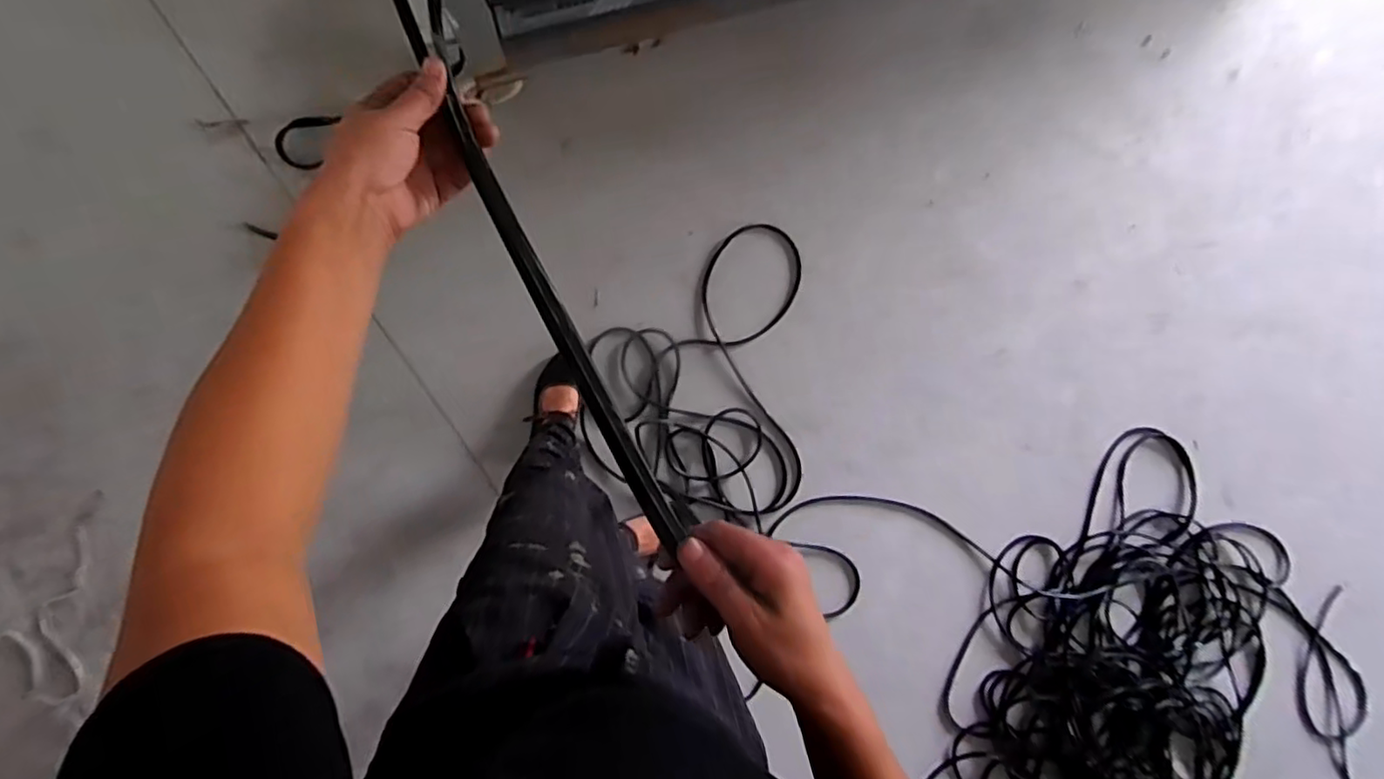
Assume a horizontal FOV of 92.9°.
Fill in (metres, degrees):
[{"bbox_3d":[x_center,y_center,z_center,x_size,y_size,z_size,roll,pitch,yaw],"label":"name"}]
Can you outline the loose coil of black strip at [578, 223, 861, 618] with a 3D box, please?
[{"bbox_3d":[0.054,0.124,1.445,0.534,0.041,0.881,-13,94,-7],"label":"loose coil of black strip"}]

